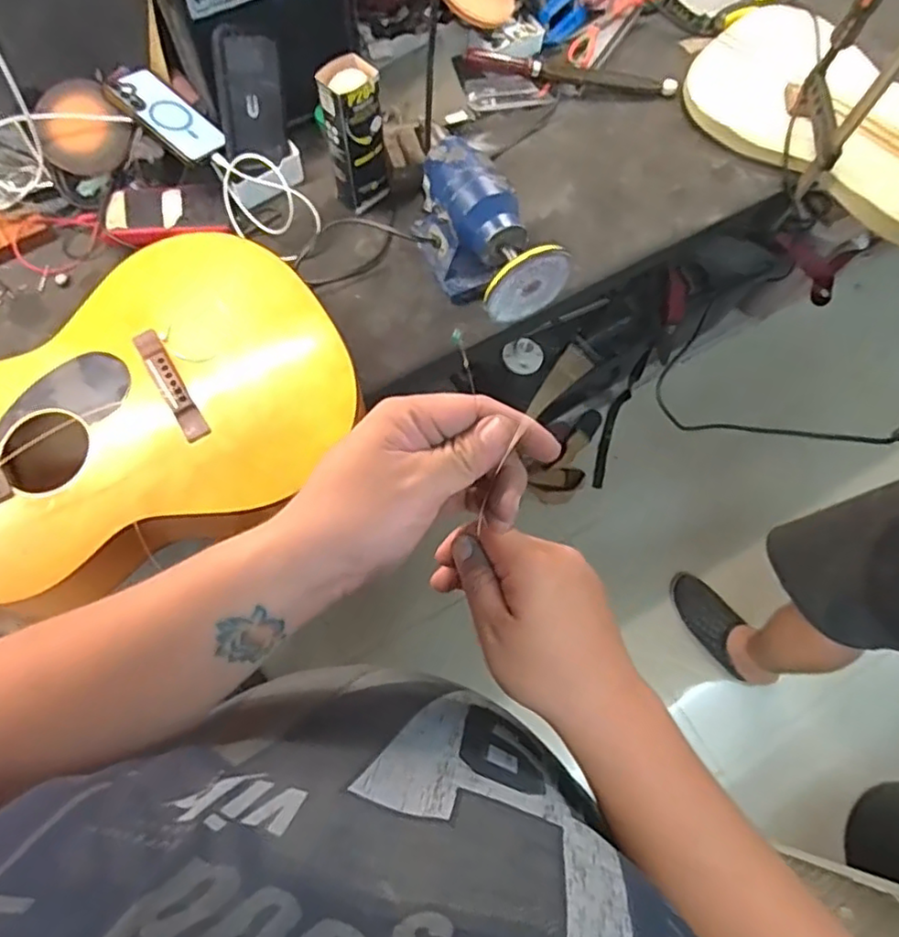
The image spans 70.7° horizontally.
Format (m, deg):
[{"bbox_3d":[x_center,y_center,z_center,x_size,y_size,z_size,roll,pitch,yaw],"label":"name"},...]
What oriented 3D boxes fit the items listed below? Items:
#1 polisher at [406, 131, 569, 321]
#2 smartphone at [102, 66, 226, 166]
[{"bbox_3d":[0.034,-0.298,0.831,0.102,0.143,0.247,-29,73,-12],"label":"polisher"},{"bbox_3d":[-0.391,-0.485,0.871,0.174,0.013,0.079,40,65,0],"label":"smartphone"}]

